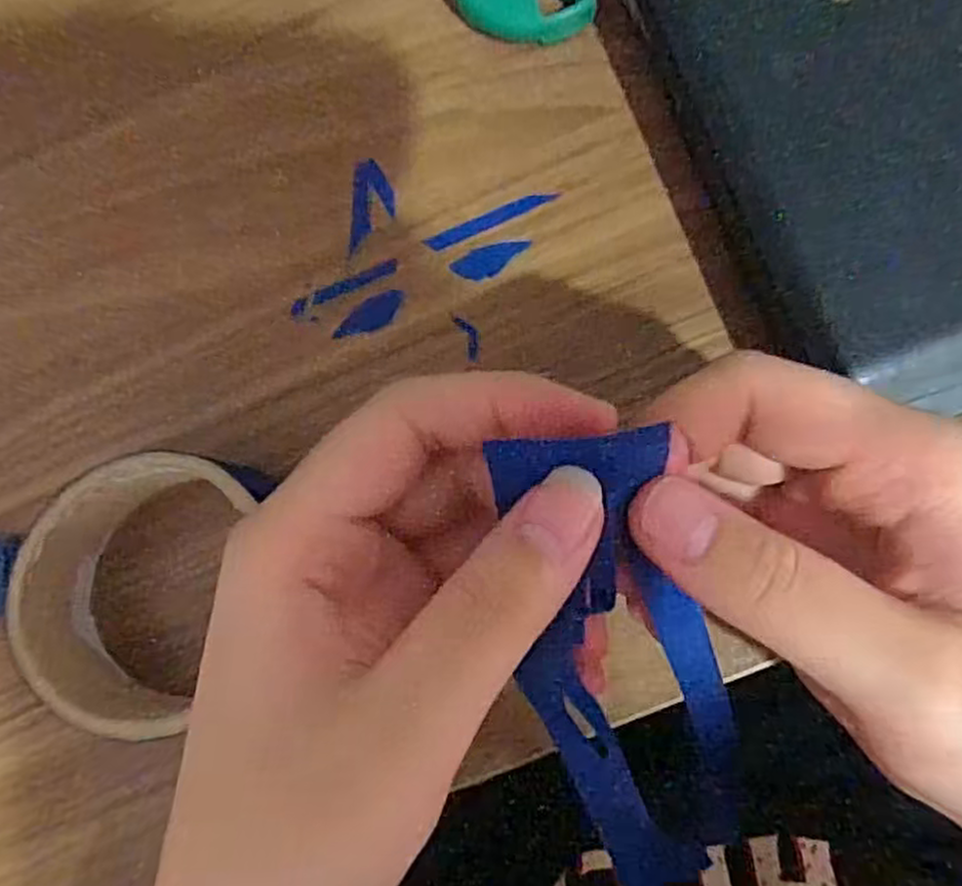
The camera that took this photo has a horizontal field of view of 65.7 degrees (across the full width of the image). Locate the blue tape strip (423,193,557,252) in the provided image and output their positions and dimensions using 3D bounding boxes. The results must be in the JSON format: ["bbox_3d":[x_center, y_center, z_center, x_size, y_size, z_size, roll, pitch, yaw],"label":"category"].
[{"bbox_3d":[0.003,-0.078,0.259,0.047,0.004,0.006,-22,76,5],"label":"blue tape strip"}]

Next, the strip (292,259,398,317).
[{"bbox_3d":[-0.048,-0.055,0.260,0.039,0.004,0.005,-24,82,5],"label":"strip"}]

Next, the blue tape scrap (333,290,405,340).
[{"bbox_3d":[-0.039,-0.044,0.260,0.027,0.004,0.011,-37,85,-1],"label":"blue tape scrap"}]

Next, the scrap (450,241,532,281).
[{"bbox_3d":[0.003,-0.063,0.256,0.027,0.004,0.011,-17,81,7],"label":"scrap"}]

